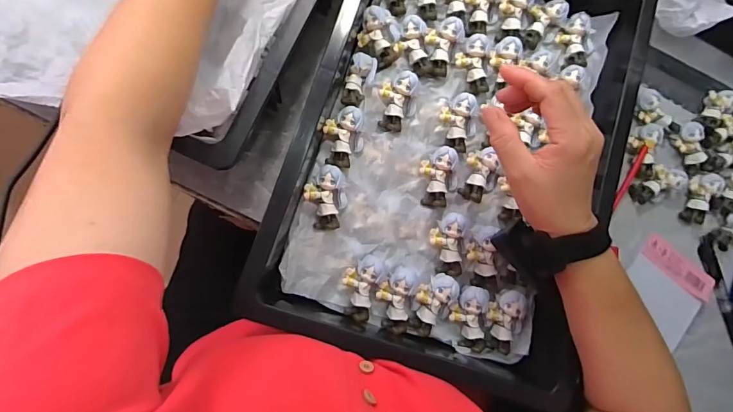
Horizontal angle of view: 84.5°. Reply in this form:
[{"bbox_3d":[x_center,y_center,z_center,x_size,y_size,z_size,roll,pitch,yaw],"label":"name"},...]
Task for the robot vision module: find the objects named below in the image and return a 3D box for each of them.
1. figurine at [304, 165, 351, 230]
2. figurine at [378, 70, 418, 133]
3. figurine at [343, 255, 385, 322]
[{"bbox_3d":[-0.041,-0.009,0.410,0.042,0.024,0.063,11,82,-6],"label":"figurine"},{"bbox_3d":[0.035,-0.110,0.429,0.039,0.025,0.059,1,83,-7],"label":"figurine"},{"bbox_3d":[-0.006,0.080,0.401,0.034,0.022,0.063,19,82,-4],"label":"figurine"}]

